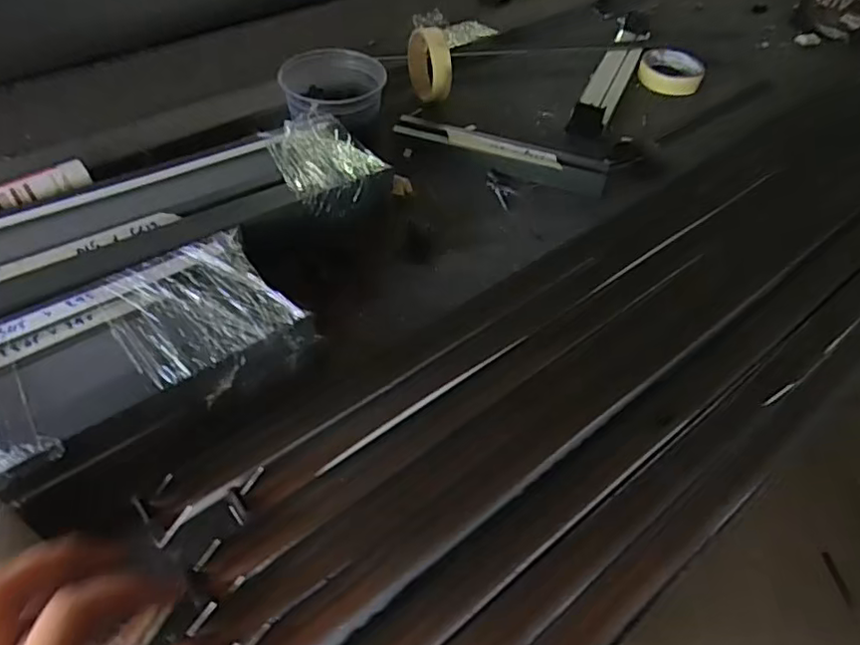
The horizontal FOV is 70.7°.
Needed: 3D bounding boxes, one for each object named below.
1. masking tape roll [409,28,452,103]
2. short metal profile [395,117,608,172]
[{"bbox_3d":[-0.001,-0.321,0.755,0.026,0.089,0.085,-15,52,-16],"label":"masking tape roll"},{"bbox_3d":[0.078,-0.192,0.691,0.243,0.024,0.042,16,51,10],"label":"short metal profile"}]

